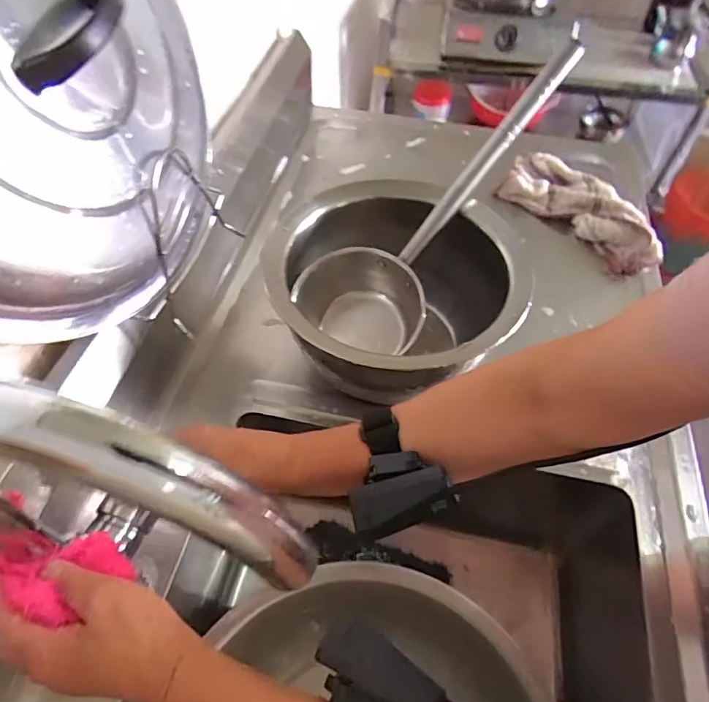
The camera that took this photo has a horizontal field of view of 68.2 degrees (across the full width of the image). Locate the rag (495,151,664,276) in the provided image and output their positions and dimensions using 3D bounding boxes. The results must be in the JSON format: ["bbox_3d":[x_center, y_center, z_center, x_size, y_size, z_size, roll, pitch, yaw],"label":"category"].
[{"bbox_3d":[0.320,-0.209,0.746,0.116,0.045,0.268,-27,58,-23],"label":"rag"}]

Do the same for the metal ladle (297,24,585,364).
[{"bbox_3d":[0.103,-0.150,0.559,0.098,0.398,0.142,50,20,29],"label":"metal ladle"}]

